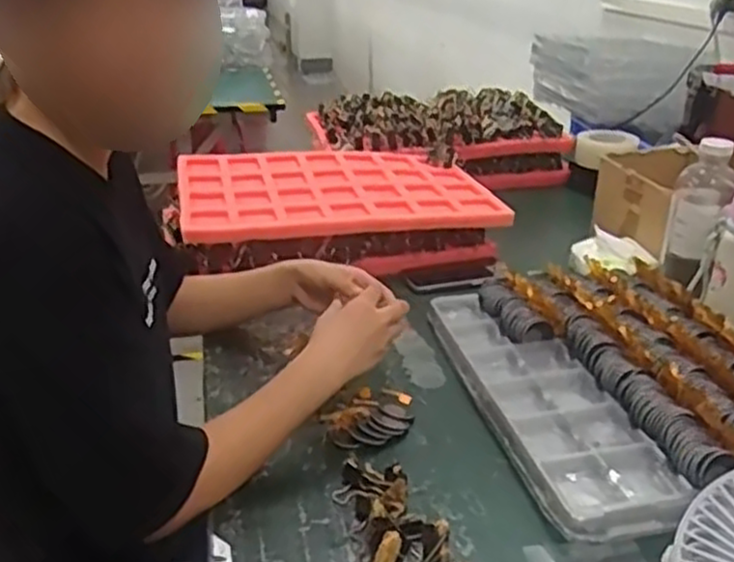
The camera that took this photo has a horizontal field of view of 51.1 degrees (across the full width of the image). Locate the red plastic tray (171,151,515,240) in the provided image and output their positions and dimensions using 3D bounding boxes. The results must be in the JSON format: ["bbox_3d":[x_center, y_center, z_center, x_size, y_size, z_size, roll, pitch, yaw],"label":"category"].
[{"bbox_3d":[-0.054,-0.157,1.283,0.497,0.044,0.340,-3,25,-7],"label":"red plastic tray"}]

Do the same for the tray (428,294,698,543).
[{"bbox_3d":[0.185,0.118,0.858,0.132,0.030,0.461,-5,26,-11],"label":"tray"}]

